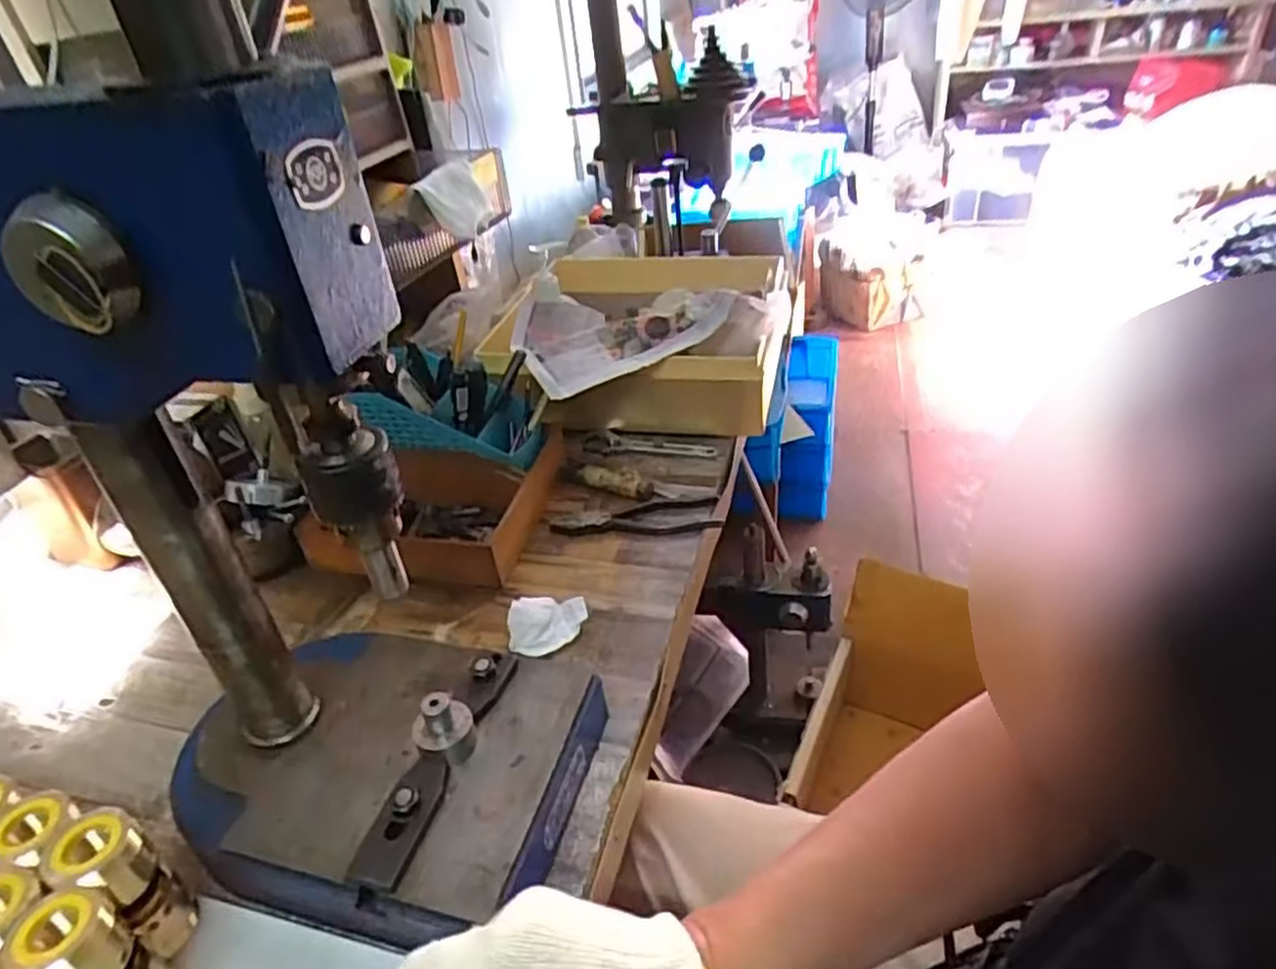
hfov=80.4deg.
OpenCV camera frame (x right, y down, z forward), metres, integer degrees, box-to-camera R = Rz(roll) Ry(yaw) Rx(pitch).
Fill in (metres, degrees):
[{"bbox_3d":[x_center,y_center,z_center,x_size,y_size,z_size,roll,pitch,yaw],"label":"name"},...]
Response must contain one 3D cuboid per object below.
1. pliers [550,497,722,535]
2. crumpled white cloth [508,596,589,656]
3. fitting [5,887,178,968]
[{"bbox_3d":[-0.002,0.029,0.702,0.154,0.014,0.049,-7,36,1],"label":"pliers"},{"bbox_3d":[-0.071,0.110,0.593,0.061,0.031,0.039,-9,36,-1],"label":"crumpled white cloth"},{"bbox_3d":[-0.266,0.241,0.373,0.042,0.099,0.041,14,42,27],"label":"fitting"}]

